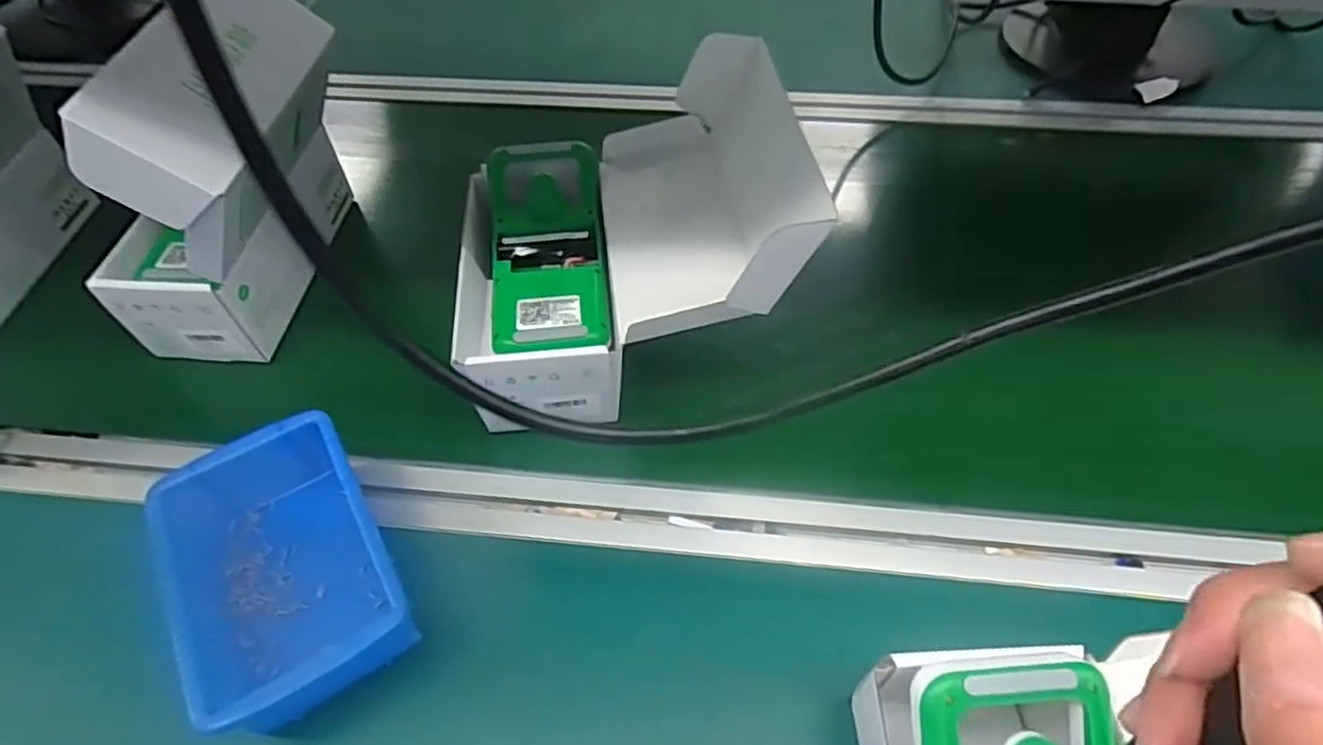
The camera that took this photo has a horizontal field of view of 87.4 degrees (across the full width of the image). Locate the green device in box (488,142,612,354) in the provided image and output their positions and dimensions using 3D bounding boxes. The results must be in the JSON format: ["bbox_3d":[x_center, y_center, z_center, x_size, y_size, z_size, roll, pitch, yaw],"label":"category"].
[{"bbox_3d":[-0.075,-0.083,0.451,0.077,0.040,0.164,-5,54,-3],"label":"green device in box"}]

